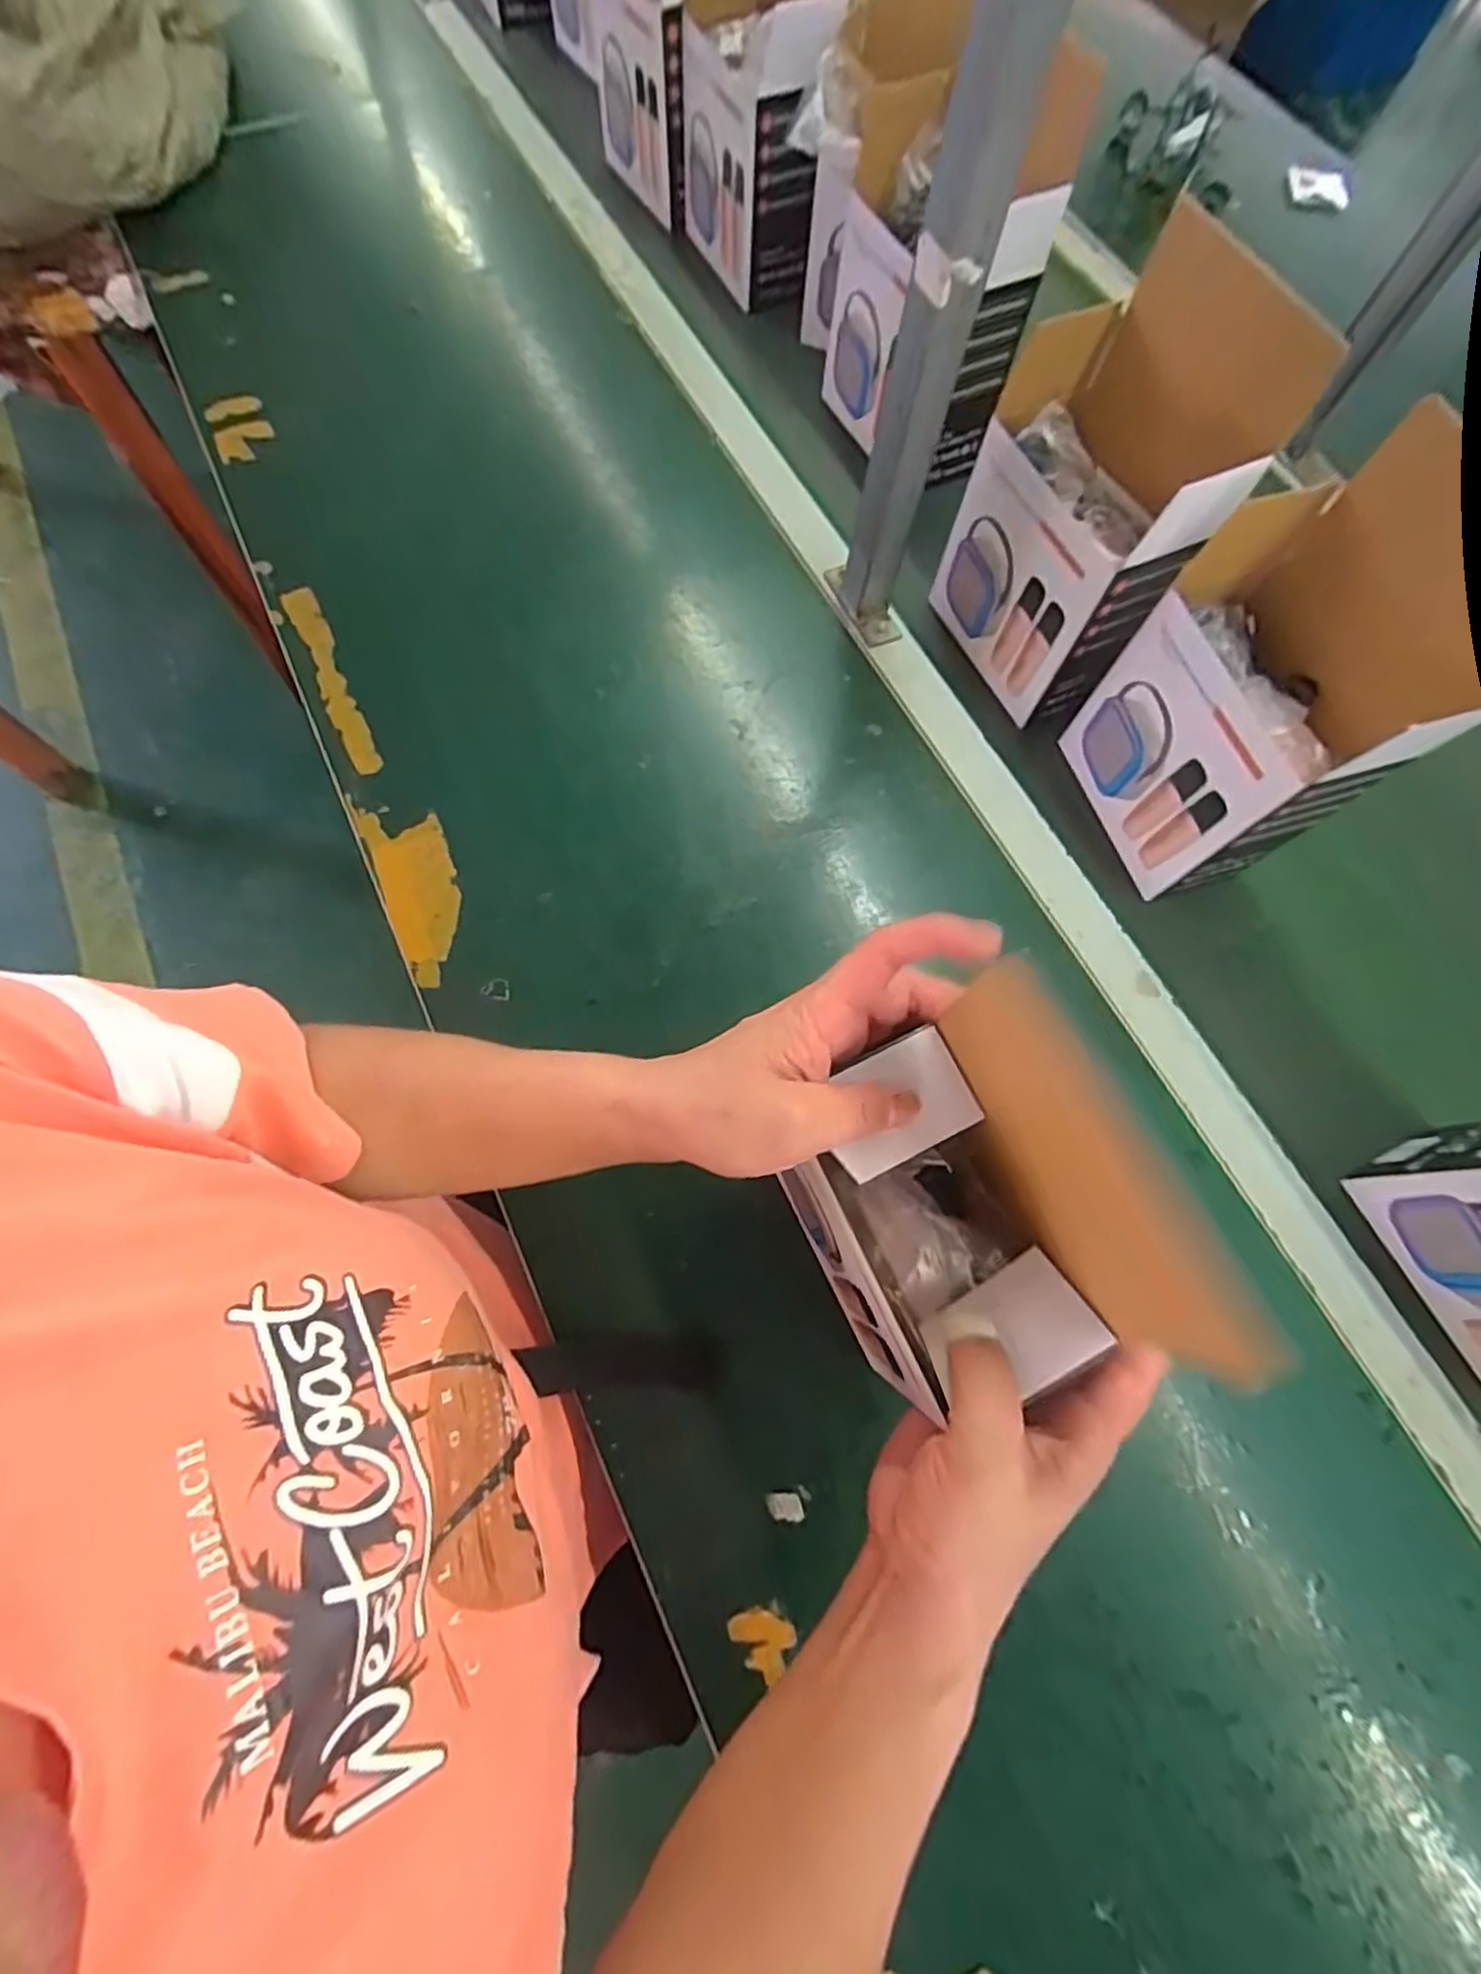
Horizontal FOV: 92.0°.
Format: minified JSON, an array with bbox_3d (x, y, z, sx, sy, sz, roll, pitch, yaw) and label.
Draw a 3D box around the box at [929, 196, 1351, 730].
[{"bbox_3d":[0.229,-0.309,0.460,0.085,0.239,0.163,-20,73,-9],"label":"box"}]

